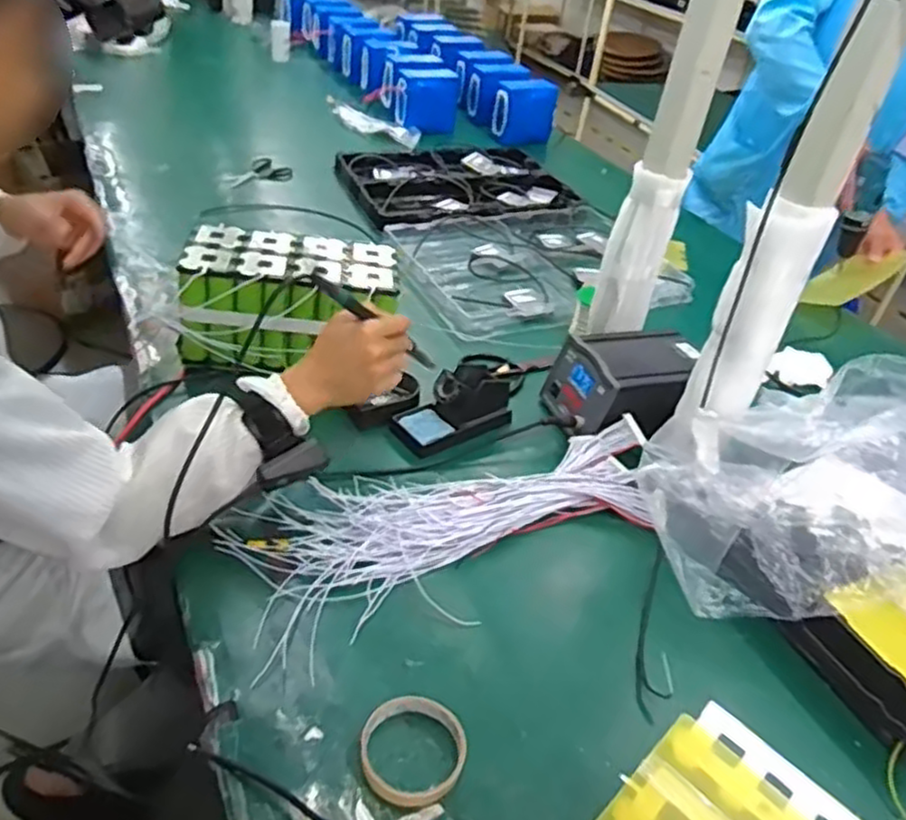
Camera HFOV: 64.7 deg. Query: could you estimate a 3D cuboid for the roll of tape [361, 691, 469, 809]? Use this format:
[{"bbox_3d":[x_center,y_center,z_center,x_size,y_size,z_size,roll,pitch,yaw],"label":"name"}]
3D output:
[{"bbox_3d":[-0.034,0.277,0.584,0.085,0.020,0.082,5,39,-4],"label":"roll of tape"}]

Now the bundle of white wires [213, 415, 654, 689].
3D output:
[{"bbox_3d":[0.013,0.123,0.770,0.493,0.037,0.195,-9,42,-20],"label":"bundle of white wires"}]

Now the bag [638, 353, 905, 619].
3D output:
[{"bbox_3d":[0.360,0.050,0.706,0.297,0.226,0.228,1,39,-9],"label":"bag"}]

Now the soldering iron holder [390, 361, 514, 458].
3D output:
[{"bbox_3d":[0.007,-0.010,0.911,0.164,0.062,0.082,-25,49,-34],"label":"soldering iron holder"}]

